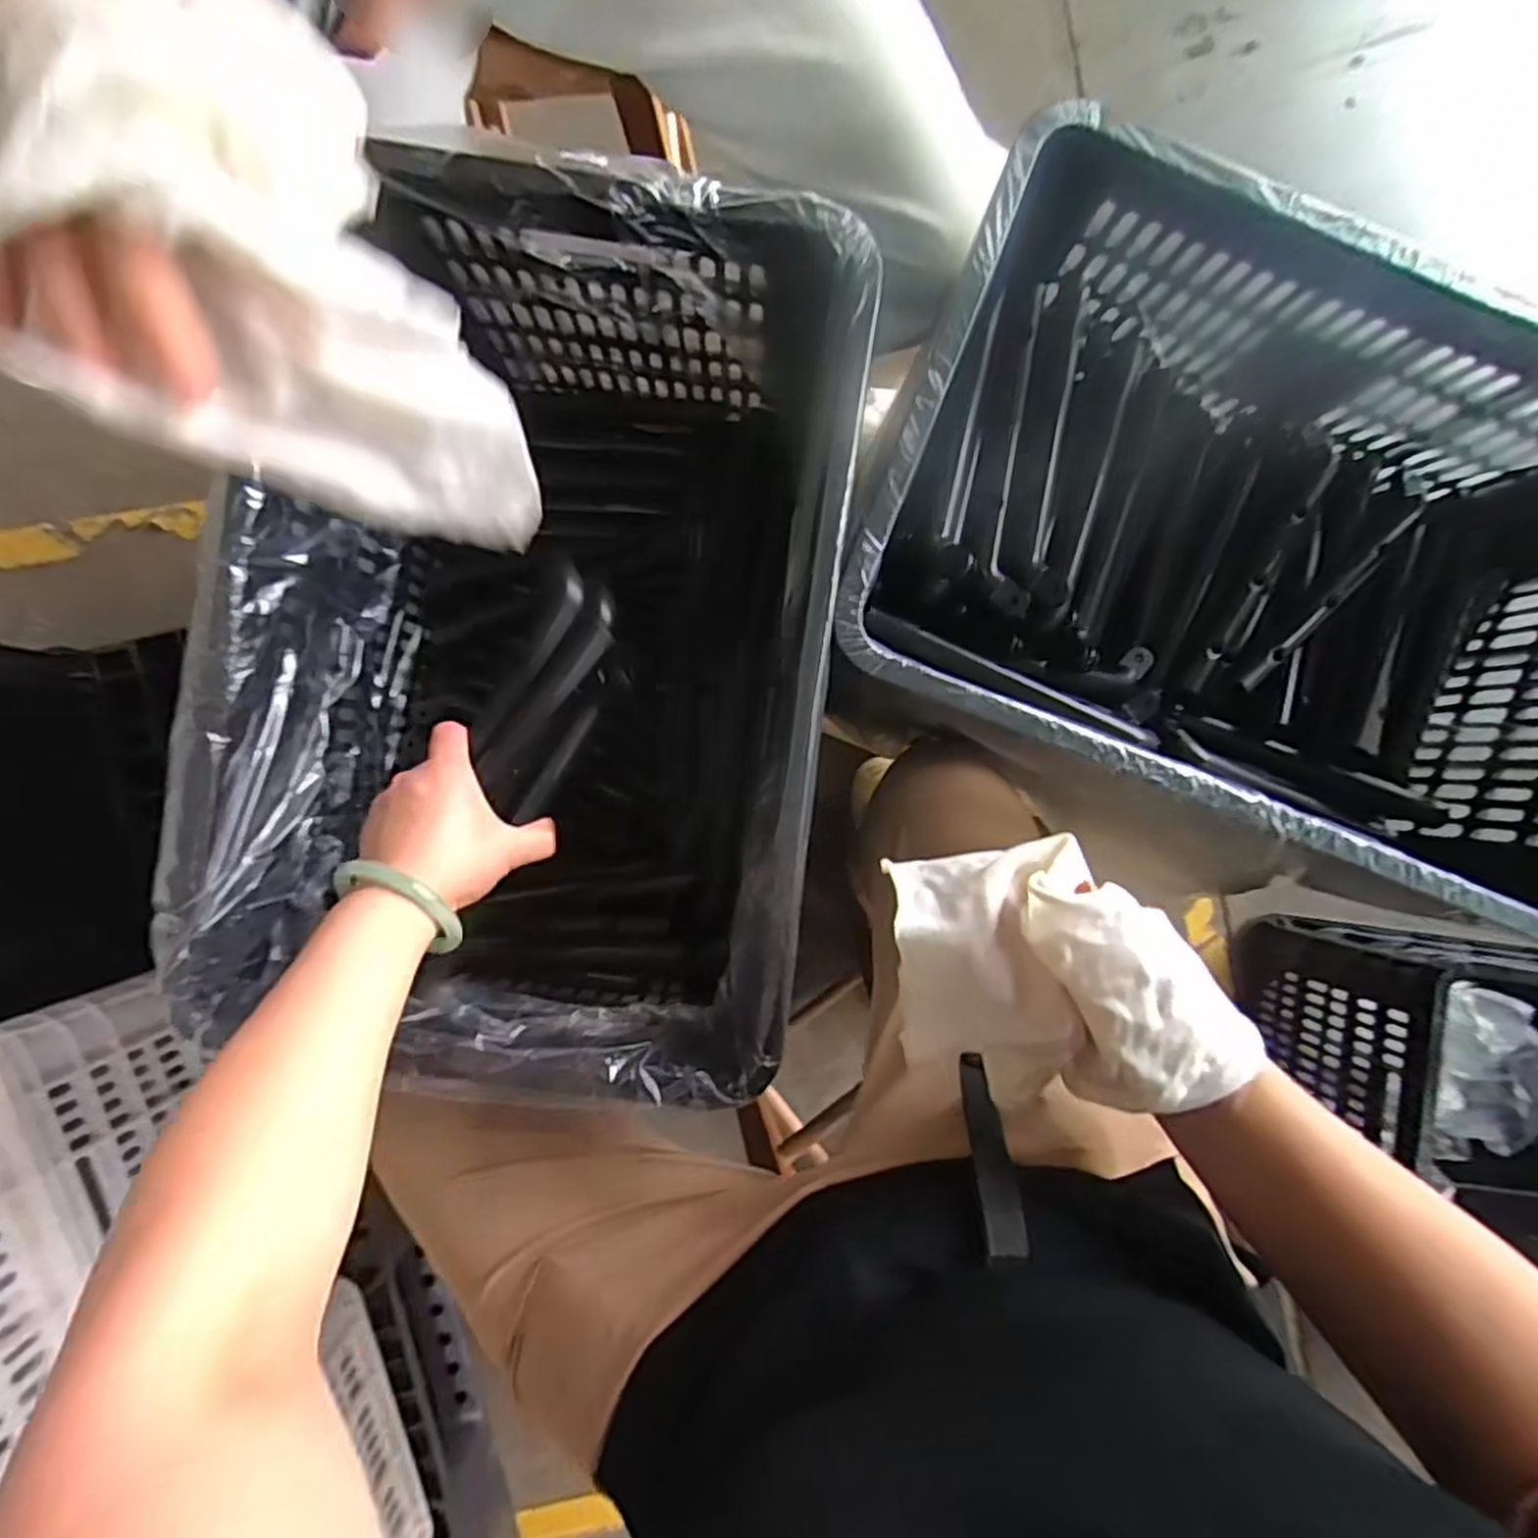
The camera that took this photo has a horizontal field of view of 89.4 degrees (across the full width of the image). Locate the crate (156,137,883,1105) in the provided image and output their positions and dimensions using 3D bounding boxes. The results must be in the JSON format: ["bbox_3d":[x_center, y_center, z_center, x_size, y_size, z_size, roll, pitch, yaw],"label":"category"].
[{"bbox_3d":[-0.152,-0.090,0.593,0.374,0.280,0.550,7,90,-2],"label":"crate"}]

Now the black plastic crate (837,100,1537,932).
[{"bbox_3d":[0.342,-0.145,0.562,0.540,0.185,0.366,22,90,-2],"label":"black plastic crate"}]

